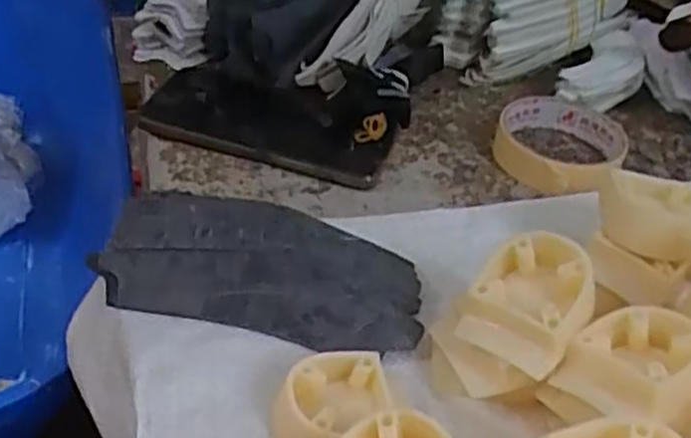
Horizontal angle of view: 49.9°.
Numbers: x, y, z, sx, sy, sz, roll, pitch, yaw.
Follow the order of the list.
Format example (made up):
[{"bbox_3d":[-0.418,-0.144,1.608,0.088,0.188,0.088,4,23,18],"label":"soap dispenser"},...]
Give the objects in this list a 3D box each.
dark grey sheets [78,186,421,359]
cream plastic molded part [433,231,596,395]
[{"bbox_3d":[-0.041,0.025,0.386,0.161,0.023,0.091,15,41,12],"label":"dark grey sheets"},{"bbox_3d":[0.075,0.048,0.342,0.061,0.064,0.058,3,40,-2],"label":"cream plastic molded part"}]

